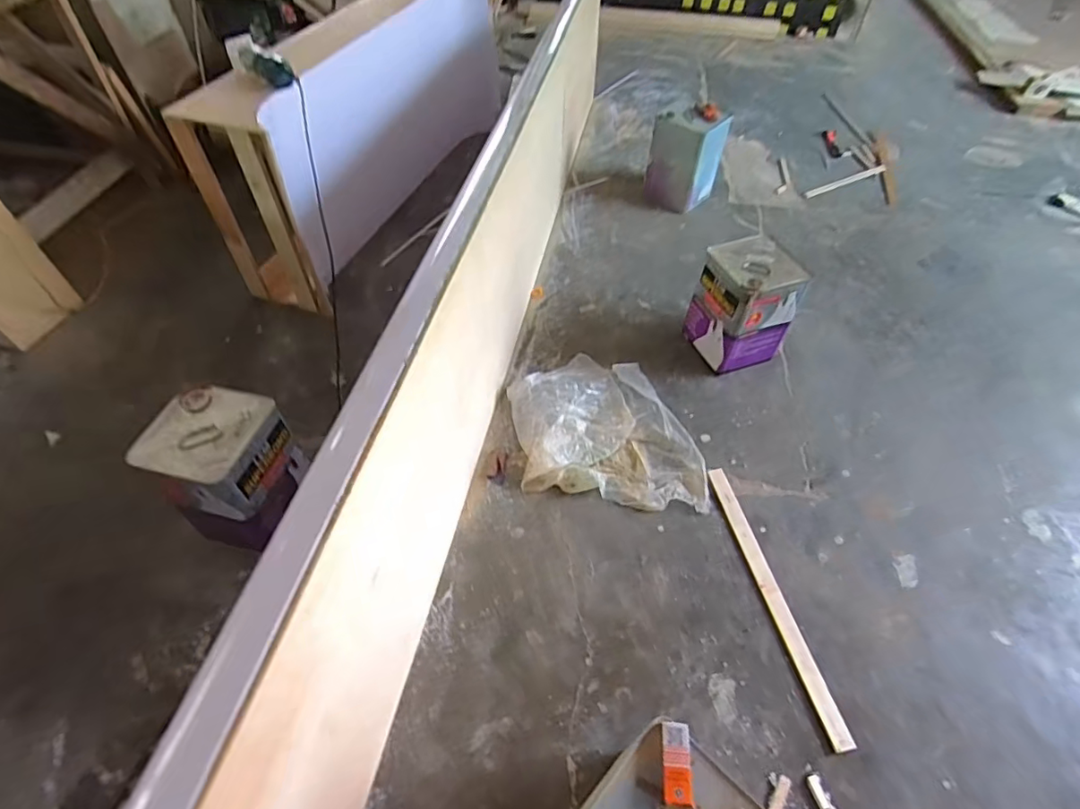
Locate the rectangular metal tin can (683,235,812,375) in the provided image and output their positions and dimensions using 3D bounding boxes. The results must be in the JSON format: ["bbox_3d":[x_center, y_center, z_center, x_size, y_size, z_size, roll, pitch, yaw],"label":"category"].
[{"bbox_3d":[0.644,-0.312,1.775,0.244,0.346,0.264,-16,54,-13],"label":"rectangular metal tin can"}]

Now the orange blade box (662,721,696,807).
[{"bbox_3d":[0.208,0.540,0.837,0.042,0.012,0.105,3,52,1],"label":"orange blade box"}]

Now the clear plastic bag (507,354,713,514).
[{"bbox_3d":[0.187,0.052,1.629,0.537,0.073,0.534,-1,54,-3],"label":"clear plastic bag"}]

